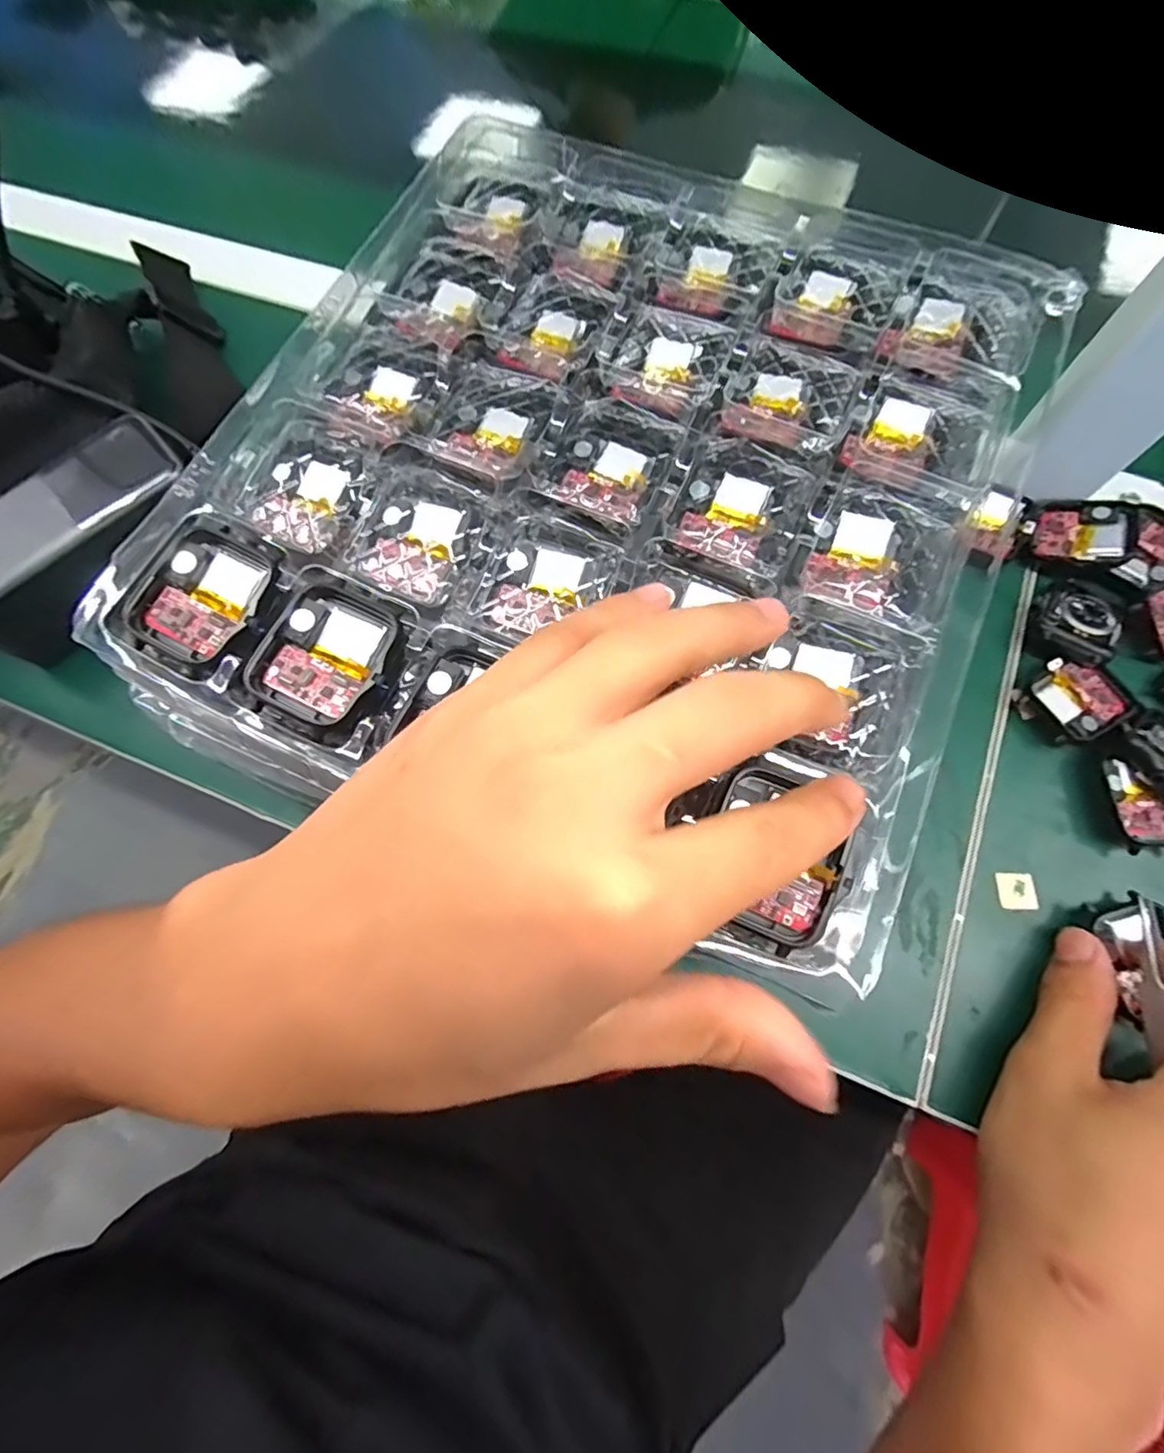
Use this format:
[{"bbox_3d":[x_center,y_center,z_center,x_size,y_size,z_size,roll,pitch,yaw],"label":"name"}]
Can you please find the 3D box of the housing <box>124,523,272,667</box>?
[{"bbox_3d":[-0.125,-0.043,0.188,0.037,0.008,0.043,27,75,10],"label":"housing"}]

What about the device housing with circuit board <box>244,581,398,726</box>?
[{"bbox_3d":[-0.081,-0.023,0.182,0.037,0.011,0.043,24,75,10],"label":"device housing with circuit board"}]

